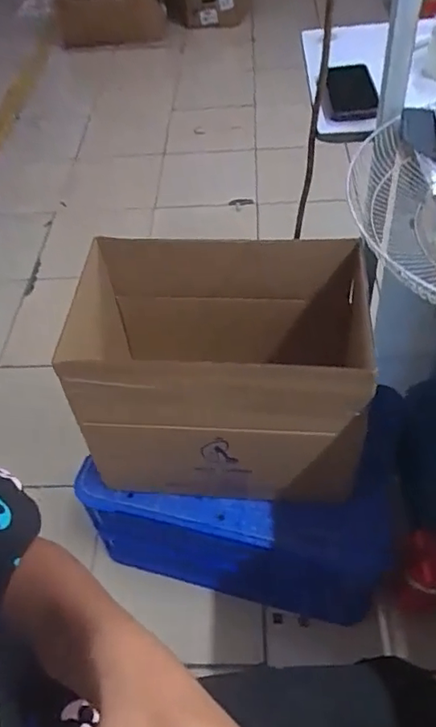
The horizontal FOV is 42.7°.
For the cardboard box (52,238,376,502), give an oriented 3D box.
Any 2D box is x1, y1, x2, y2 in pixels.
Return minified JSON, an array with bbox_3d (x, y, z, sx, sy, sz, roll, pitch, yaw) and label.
[{"bbox_3d":[0.017,0.015,0.973,0.461,0.350,0.317,4,50,9],"label":"cardboard box"}]

